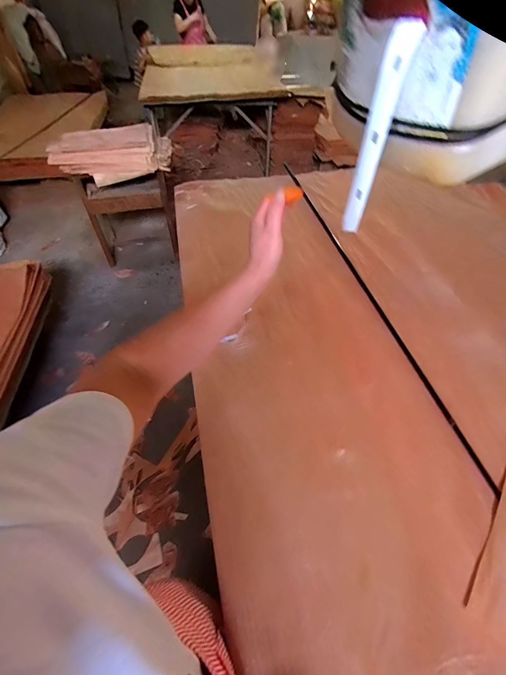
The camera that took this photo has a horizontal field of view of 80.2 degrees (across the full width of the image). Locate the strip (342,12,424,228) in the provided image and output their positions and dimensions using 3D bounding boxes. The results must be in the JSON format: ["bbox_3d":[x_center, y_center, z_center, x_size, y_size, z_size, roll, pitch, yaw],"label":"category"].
[{"bbox_3d":[0.074,-0.117,0.184,0.014,0.106,0.005,34,52,26],"label":"strip"}]

